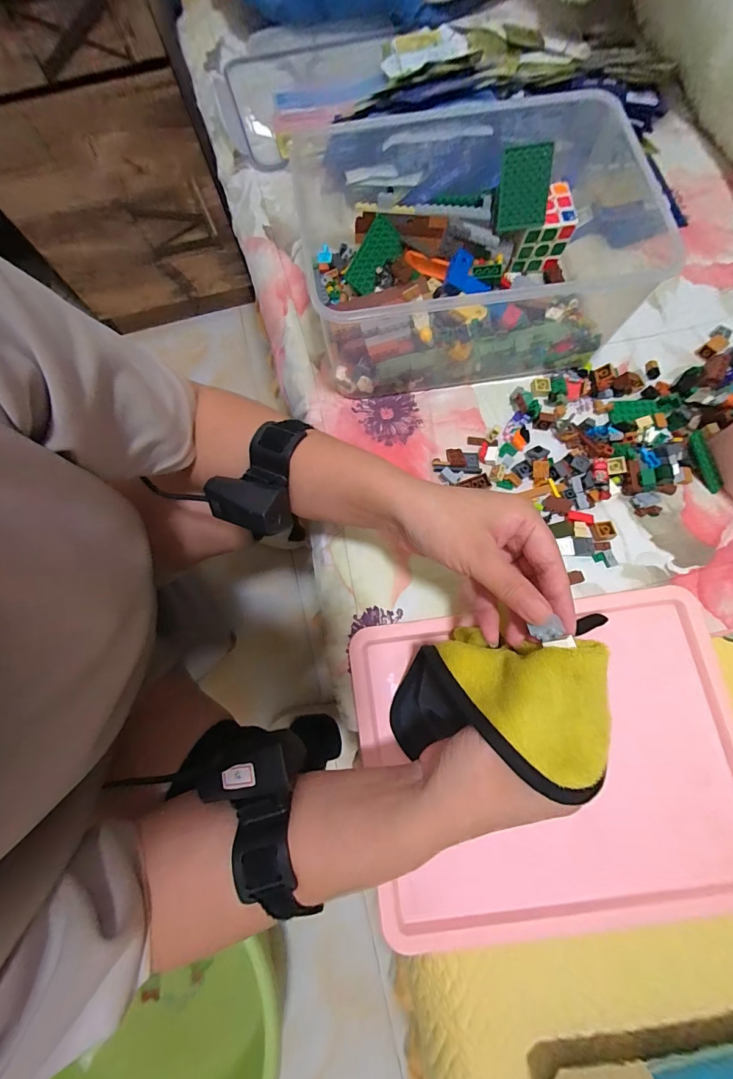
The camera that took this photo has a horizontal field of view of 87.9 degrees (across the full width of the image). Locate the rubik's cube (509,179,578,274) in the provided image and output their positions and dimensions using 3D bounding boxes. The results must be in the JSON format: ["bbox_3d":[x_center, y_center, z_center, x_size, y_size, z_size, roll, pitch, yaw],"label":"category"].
[{"bbox_3d":[0.194,-0.348,0.429,0.060,0.055,0.056,-3,76,3],"label":"rubik's cube"}]

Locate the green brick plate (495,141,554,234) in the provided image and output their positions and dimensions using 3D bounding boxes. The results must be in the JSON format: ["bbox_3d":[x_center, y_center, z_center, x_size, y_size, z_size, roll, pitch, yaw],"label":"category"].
[{"bbox_3d":[0.159,-0.354,0.386,0.050,0.064,0.006,-5,34,7],"label":"green brick plate"}]

